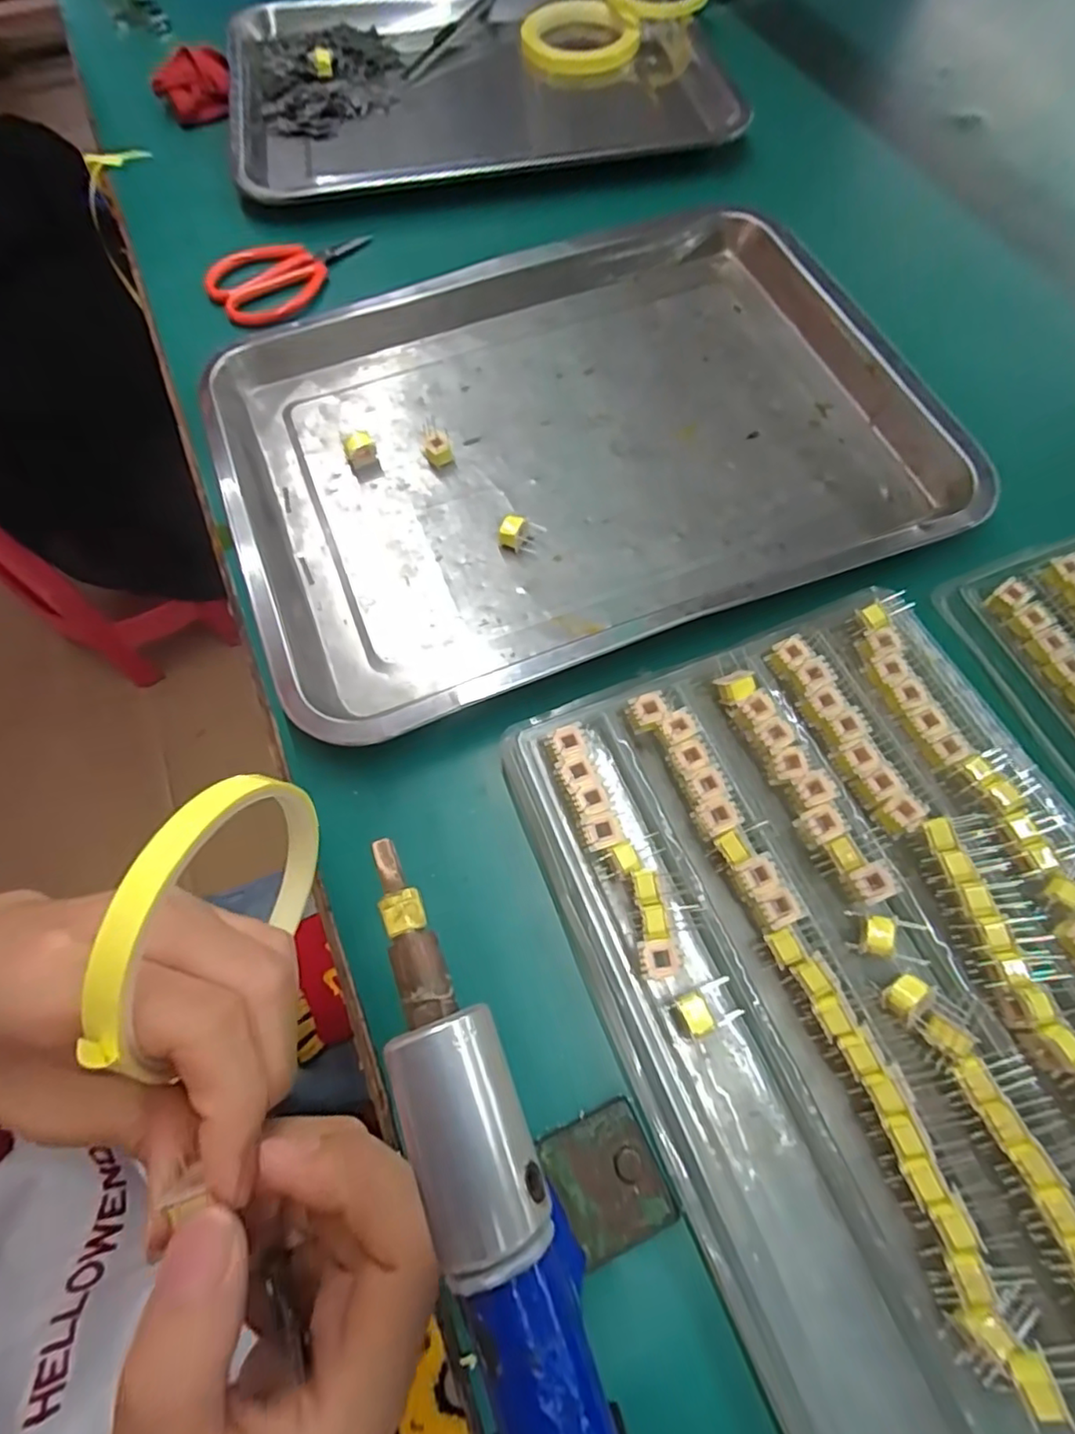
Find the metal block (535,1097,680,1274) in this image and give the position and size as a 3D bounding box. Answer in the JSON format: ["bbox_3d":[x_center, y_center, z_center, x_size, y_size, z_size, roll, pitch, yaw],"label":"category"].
[{"bbox_3d":[0.025,0.167,0.221,0.037,0.007,0.041,-23,69,-9],"label":"metal block"}]

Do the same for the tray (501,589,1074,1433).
[{"bbox_3d":[0.136,0.105,0.223,0.202,0.023,0.318,-21,68,-8],"label":"tray"}]

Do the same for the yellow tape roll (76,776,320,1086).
[{"bbox_3d":[-0.094,0.058,0.183,0.013,0.081,0.084,15,64,6],"label":"yellow tape roll"}]

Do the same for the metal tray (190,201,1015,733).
[{"bbox_3d":[0.024,-0.160,0.351,0.389,0.035,0.284,-21,68,-8],"label":"metal tray"}]

